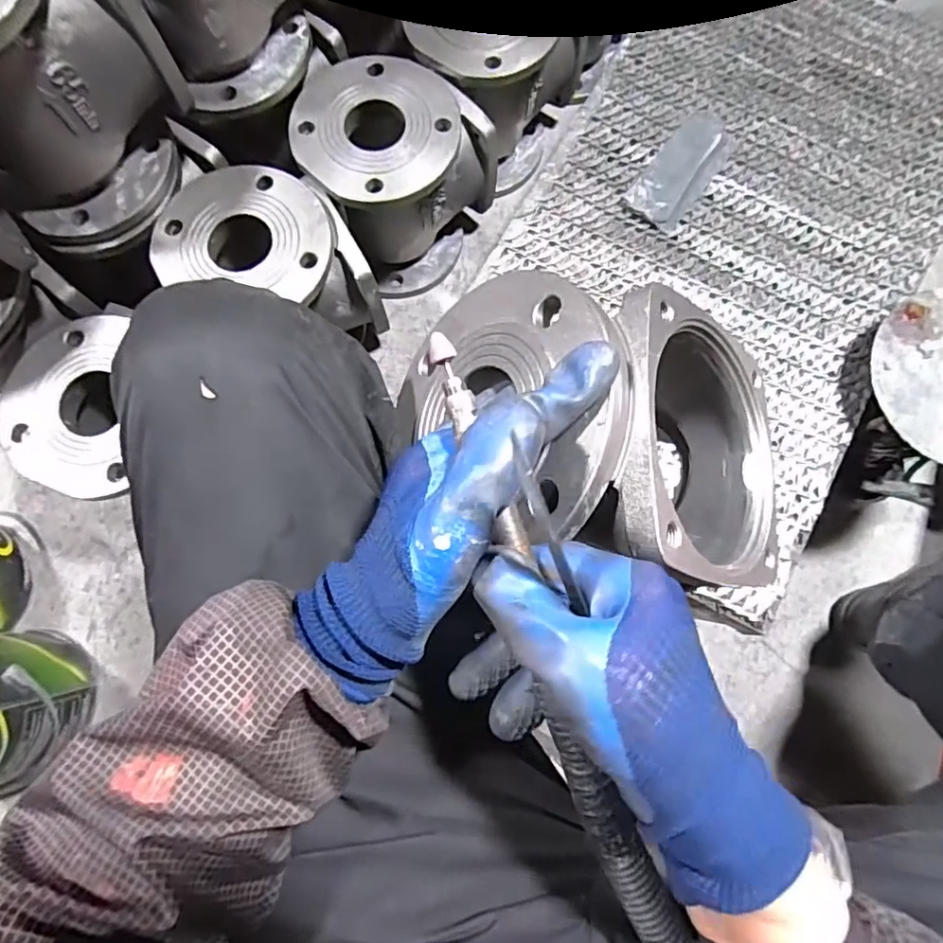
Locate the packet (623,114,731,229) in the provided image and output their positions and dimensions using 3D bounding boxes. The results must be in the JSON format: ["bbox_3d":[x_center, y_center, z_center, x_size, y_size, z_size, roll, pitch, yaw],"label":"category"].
[{"bbox_3d":[0.217,-0.313,0.578,0.060,0.020,0.136,35,80,6],"label":"packet"}]

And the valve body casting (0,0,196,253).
[{"bbox_3d":[-0.378,-0.332,0.482,0.154,0.203,0.184,34,80,6],"label":"valve body casting"}]

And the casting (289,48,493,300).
[{"bbox_3d":[-0.100,-0.361,0.685,0.192,0.189,0.177,41,81,7],"label":"casting"}]

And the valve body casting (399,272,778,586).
[{"bbox_3d":[0.082,-0.022,0.330,0.216,0.137,0.146,9,79,2],"label":"valve body casting"}]

